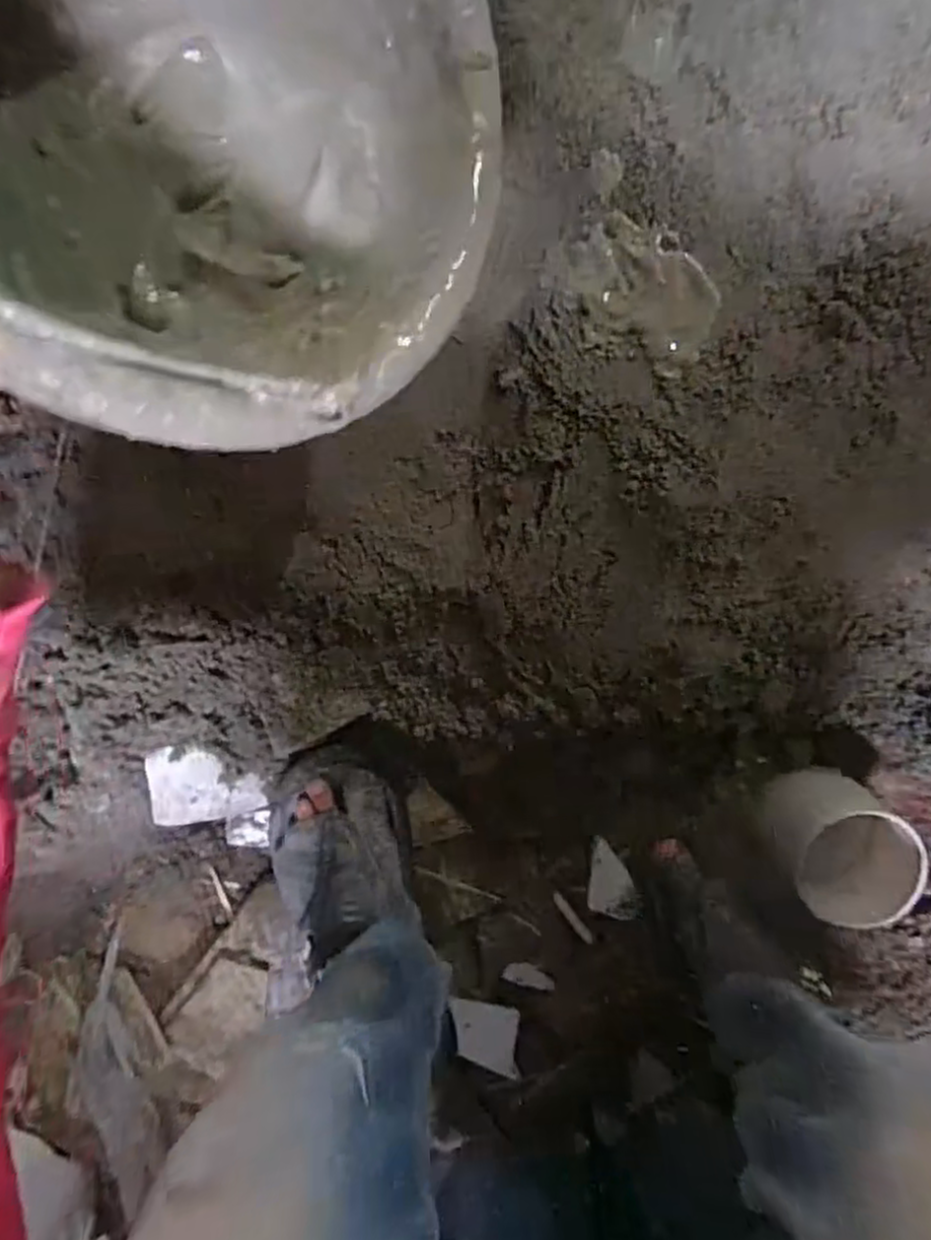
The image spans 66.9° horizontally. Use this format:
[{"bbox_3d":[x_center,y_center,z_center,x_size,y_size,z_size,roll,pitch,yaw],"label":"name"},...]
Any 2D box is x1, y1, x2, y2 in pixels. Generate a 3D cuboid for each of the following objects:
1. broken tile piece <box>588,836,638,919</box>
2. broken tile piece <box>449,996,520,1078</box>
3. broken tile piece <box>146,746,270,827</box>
[{"bbox_3d":[0.122,0.213,0.578,0.038,0.012,0.063,5,98,0],"label":"broken tile piece"},{"bbox_3d":[0.017,0.350,0.590,0.055,0.004,0.056,0,78,-1],"label":"broken tile piece"},{"bbox_3d":[-0.196,0.125,0.539,0.087,0.007,0.068,1,112,-32],"label":"broken tile piece"}]

